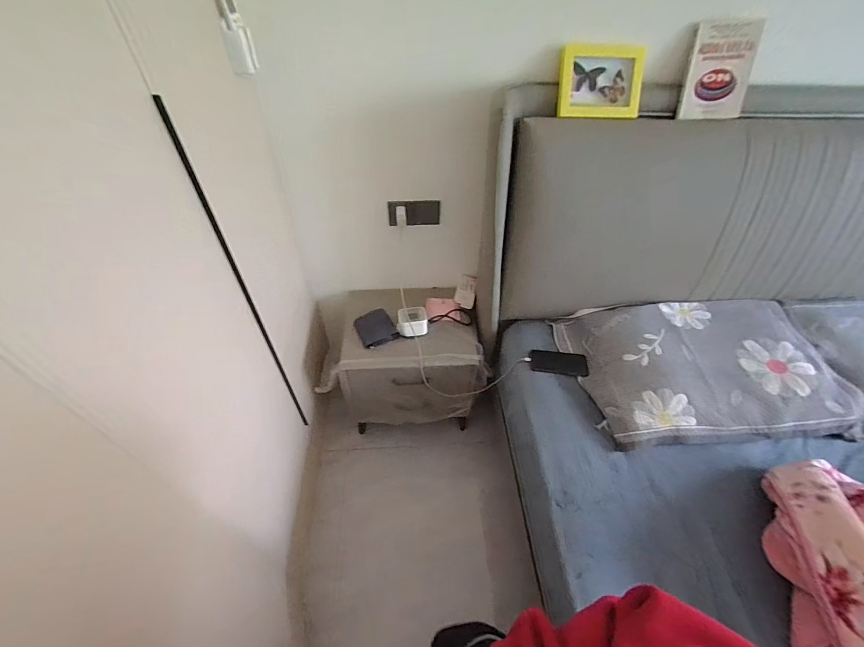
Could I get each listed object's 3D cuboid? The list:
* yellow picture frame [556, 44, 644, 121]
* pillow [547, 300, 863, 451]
[{"bbox_3d":[0.407,-0.583,0.896,0.195,0.150,0.032,2,21,5],"label":"yellow picture frame"},{"bbox_3d":[0.722,0.118,1.022,0.660,0.153,0.407,-1,46,-2],"label":"pillow"}]

